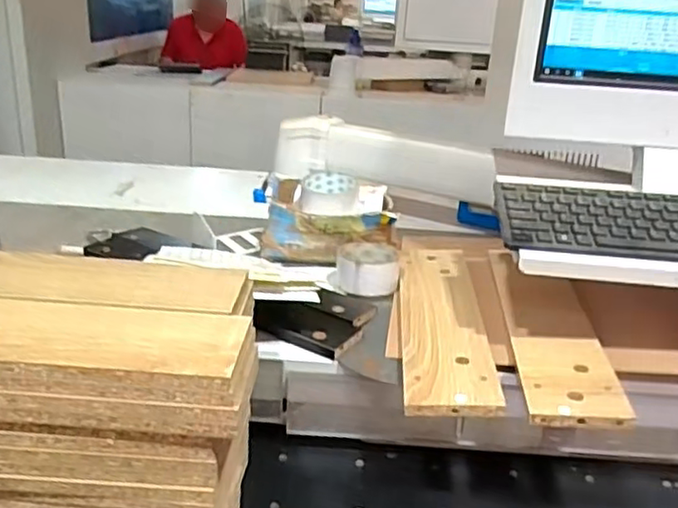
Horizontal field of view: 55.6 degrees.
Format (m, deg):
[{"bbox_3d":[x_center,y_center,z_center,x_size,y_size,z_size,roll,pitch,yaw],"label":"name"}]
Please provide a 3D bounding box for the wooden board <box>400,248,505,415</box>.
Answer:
[{"bbox_3d":[0.121,0.067,0.751,0.094,0.017,0.371,6,25,2],"label":"wooden board"}]

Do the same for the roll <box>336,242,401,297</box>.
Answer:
[{"bbox_3d":[0.039,0.019,0.844,0.084,0.040,0.093,6,21,6],"label":"roll"}]

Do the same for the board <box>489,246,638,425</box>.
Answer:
[{"bbox_3d":[0.236,0.072,0.730,0.092,0.014,0.360,5,21,5],"label":"board"}]

